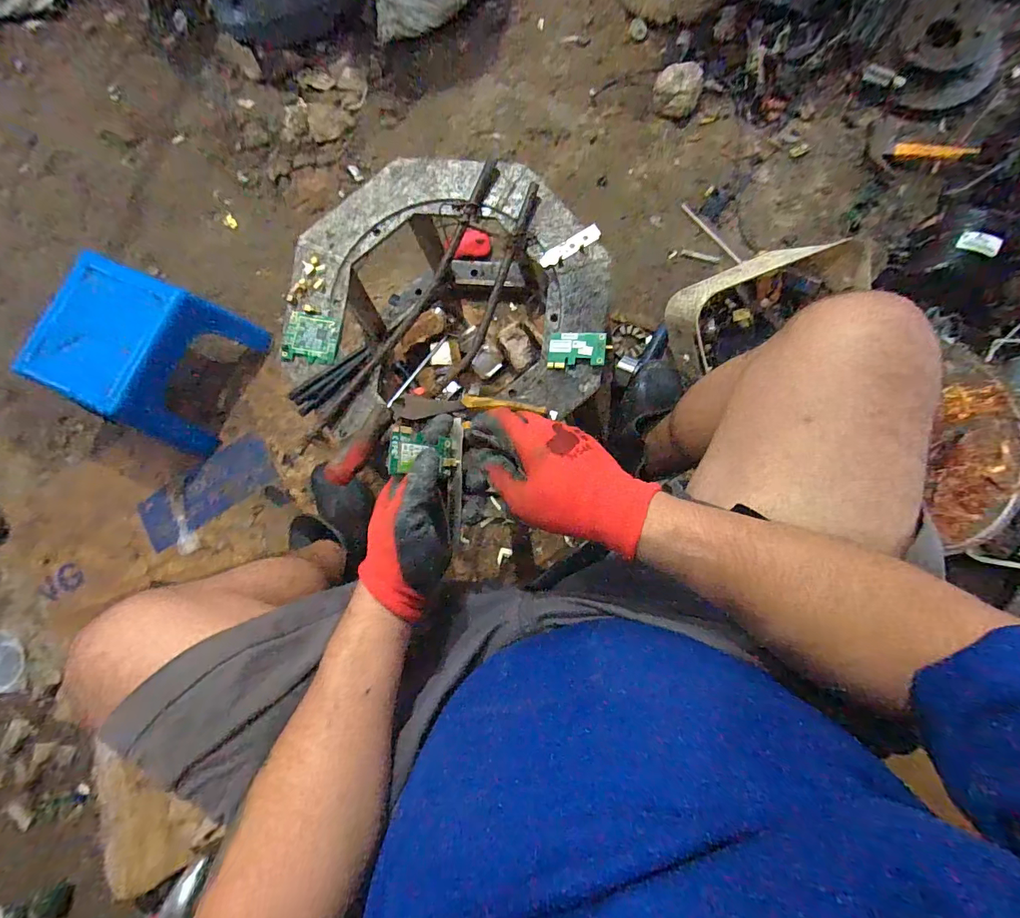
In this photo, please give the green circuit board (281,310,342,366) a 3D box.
[{"bbox_3d":[-0.244,-0.148,0.551,0.063,0.010,0.061,7,85,4],"label":"green circuit board"}]

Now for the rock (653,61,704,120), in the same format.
[{"bbox_3d":[0.334,-0.735,0.895,0.093,0.065,0.073,21,86,5],"label":"rock"}]

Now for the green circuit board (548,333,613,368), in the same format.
[{"bbox_3d":[0.078,-0.125,0.515,0.068,0.004,0.040,3,91,13],"label":"green circuit board"}]

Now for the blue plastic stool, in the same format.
[{"bbox_3d":[-0.662,-0.184,0.819,0.256,0.183,0.274,22,86,5],"label":"blue plastic stool"}]

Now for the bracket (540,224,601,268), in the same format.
[{"bbox_3d":[0.072,-0.256,0.539,0.079,0.004,0.019,-28,85,2],"label":"bracket"}]

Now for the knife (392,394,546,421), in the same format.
[{"bbox_3d":[-0.047,-0.062,0.510,0.170,0.011,0.028,-4,84,3],"label":"knife"}]

